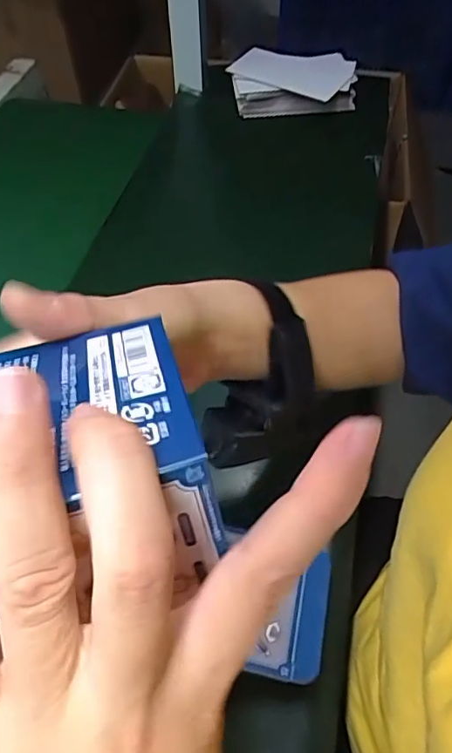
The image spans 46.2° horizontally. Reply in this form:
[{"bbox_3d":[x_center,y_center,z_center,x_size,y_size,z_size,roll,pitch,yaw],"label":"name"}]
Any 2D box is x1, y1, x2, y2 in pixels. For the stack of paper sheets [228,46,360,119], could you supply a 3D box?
[{"bbox_3d":[0.097,-0.416,0.744,0.173,0.055,0.118,-7,56,-4],"label":"stack of paper sheets"}]

